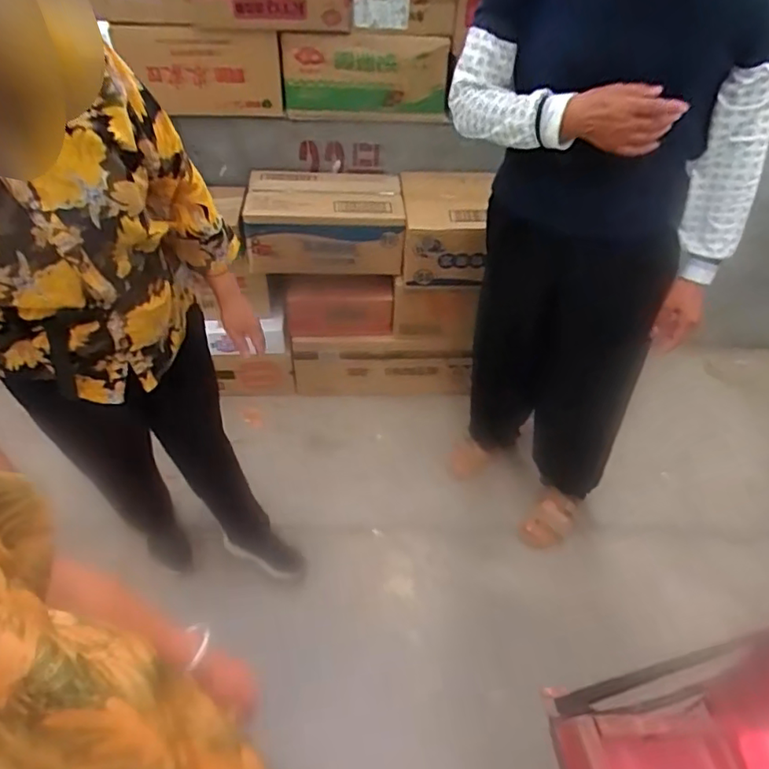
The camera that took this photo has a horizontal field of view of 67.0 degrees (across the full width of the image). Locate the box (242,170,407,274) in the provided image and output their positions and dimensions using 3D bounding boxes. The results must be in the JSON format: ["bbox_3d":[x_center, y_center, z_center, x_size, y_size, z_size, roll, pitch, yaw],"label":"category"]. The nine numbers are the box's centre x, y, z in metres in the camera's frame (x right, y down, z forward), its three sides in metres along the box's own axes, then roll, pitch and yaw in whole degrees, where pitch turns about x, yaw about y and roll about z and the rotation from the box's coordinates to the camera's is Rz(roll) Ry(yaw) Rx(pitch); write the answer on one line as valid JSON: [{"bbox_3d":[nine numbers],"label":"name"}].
[{"bbox_3d":[-0.163,-0.464,1.658,0.432,0.188,0.250,2,46,1],"label":"box"}]

